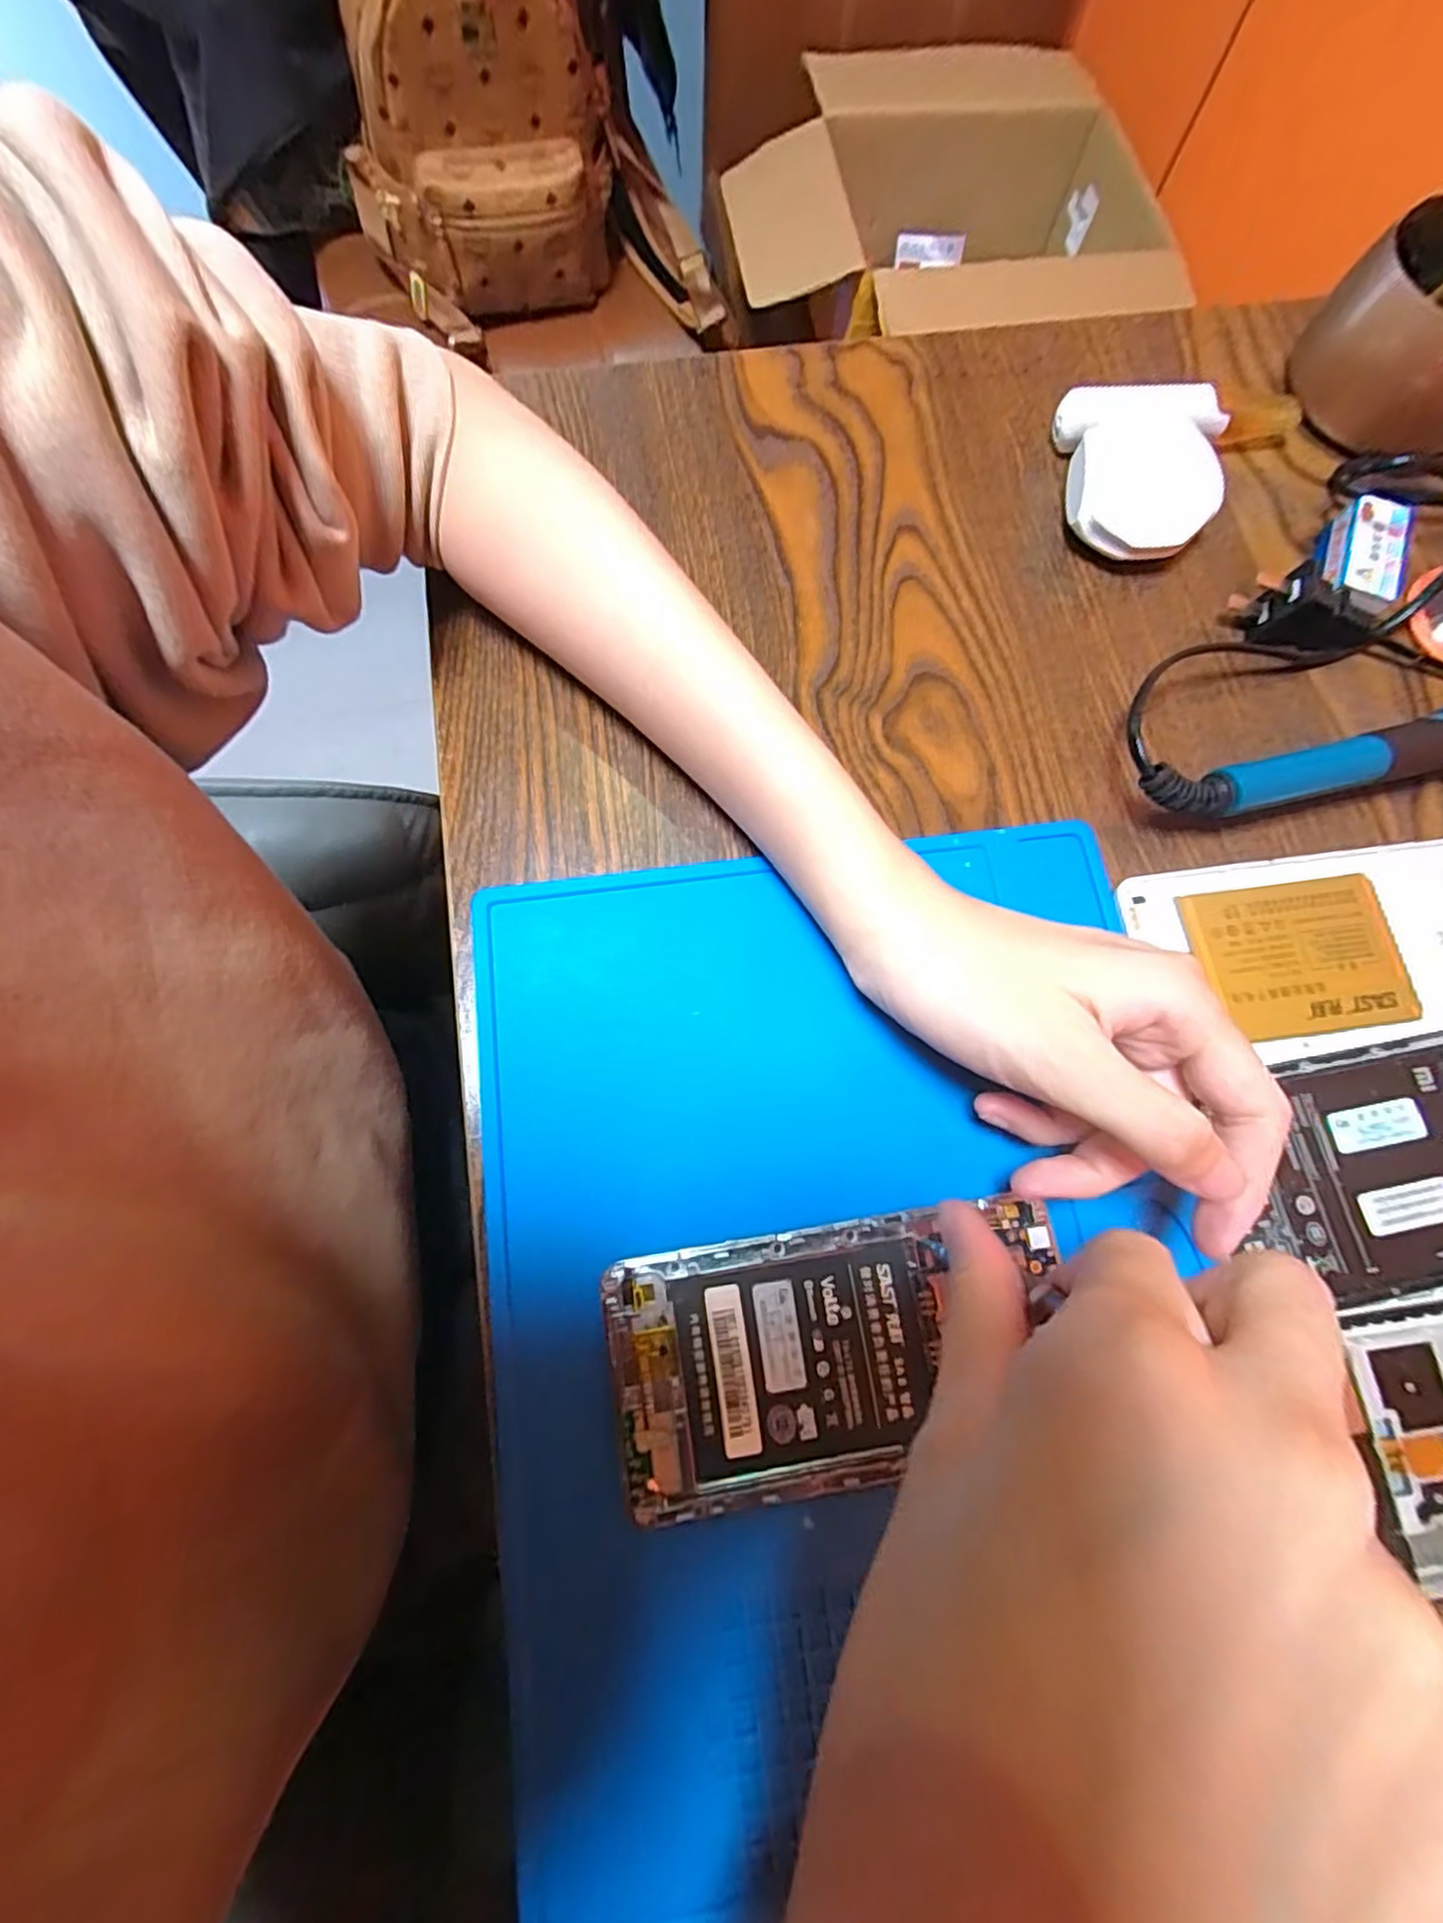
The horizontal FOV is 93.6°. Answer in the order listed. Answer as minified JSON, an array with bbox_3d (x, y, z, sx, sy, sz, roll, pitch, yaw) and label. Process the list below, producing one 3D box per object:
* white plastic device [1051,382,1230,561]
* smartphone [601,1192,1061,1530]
[{"bbox_3d":[0.178,-0.204,0.287,0.068,0.022,0.083,3,75,-1],"label":"white plastic device"},{"bbox_3d":[0.036,0.117,0.204,0.138,0.004,0.070,-9,76,-4],"label":"smartphone"}]

